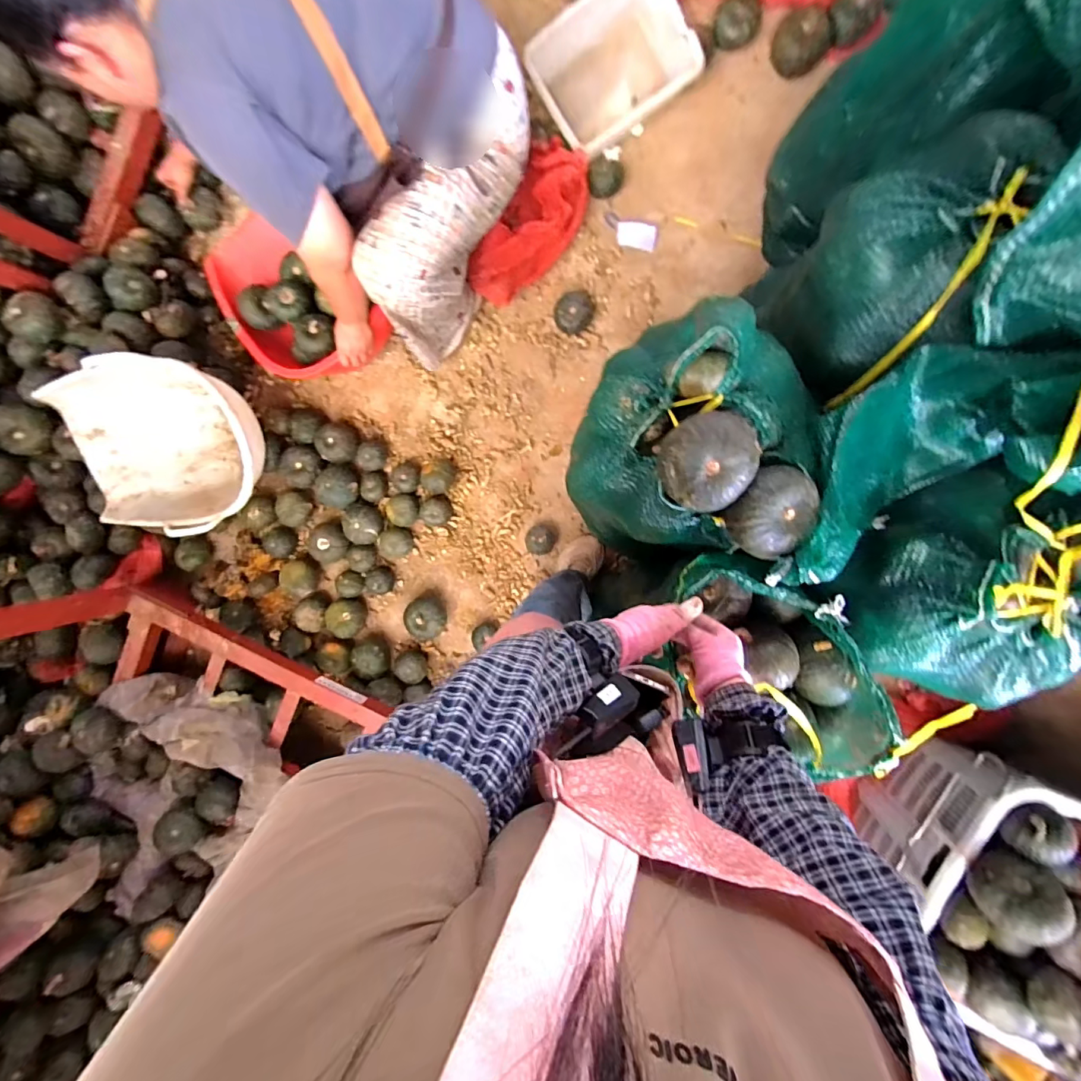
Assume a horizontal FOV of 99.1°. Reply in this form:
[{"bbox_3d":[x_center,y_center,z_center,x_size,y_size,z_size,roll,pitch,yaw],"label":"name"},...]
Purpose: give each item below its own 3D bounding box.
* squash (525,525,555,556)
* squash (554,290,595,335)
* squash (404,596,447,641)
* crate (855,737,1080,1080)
[{"bbox_3d":[-0.003,-0.001,1.227,0.073,0.061,0.078,1,95,6],"label":"squash"},{"bbox_3d":[0.084,-0.569,1.144,0.100,0.056,0.105,1,95,6],"label":"squash"},{"bbox_3d":[-0.315,0.211,1.264,0.101,0.080,0.112,-38,91,8],"label":"squash"},{"bbox_3d":[1.010,0.730,0.884,0.519,0.420,0.460,24,97,3],"label":"crate"}]

